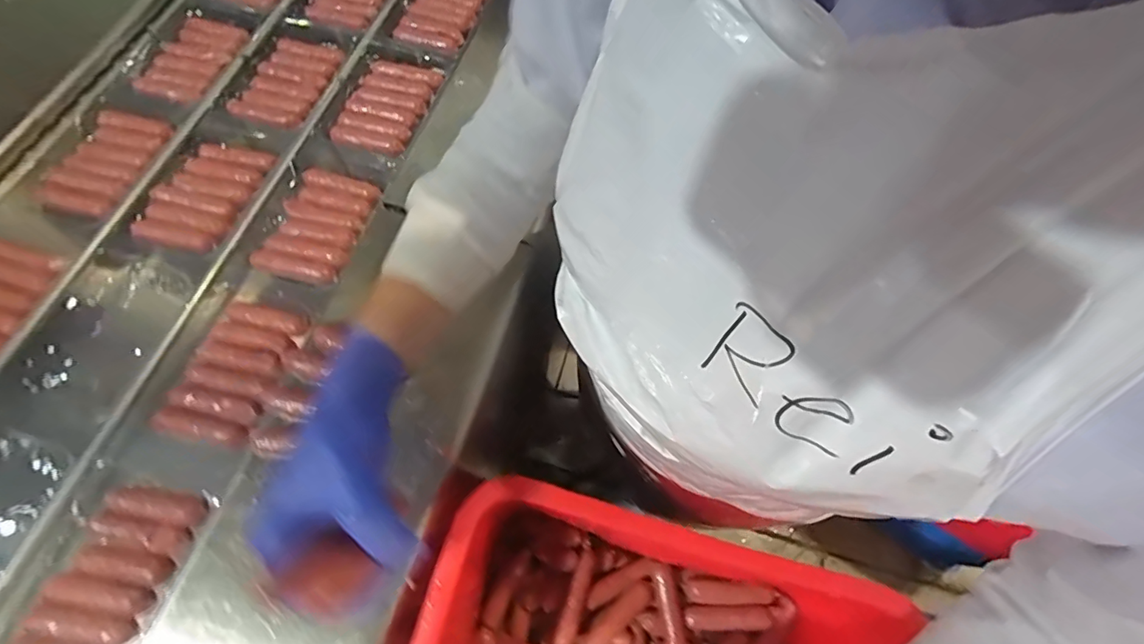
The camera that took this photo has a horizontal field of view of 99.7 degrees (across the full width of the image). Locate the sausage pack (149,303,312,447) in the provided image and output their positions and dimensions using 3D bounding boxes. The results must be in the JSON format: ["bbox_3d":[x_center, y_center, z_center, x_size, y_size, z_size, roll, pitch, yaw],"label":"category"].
[{"bbox_3d":[-0.324,0.045,0.462,0.088,0.019,0.132,14,65,4],"label":"sausage pack"}]

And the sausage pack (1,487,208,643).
[{"bbox_3d":[-0.378,0.205,0.390,0.087,0.028,0.143,18,66,6],"label":"sausage pack"}]

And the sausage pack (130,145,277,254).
[{"bbox_3d":[-0.415,-0.144,0.541,0.090,0.017,0.139,18,66,6],"label":"sausage pack"}]

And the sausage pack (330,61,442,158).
[{"bbox_3d":[-0.233,-0.267,0.599,0.091,0.018,0.141,17,66,5],"label":"sausage pack"}]

